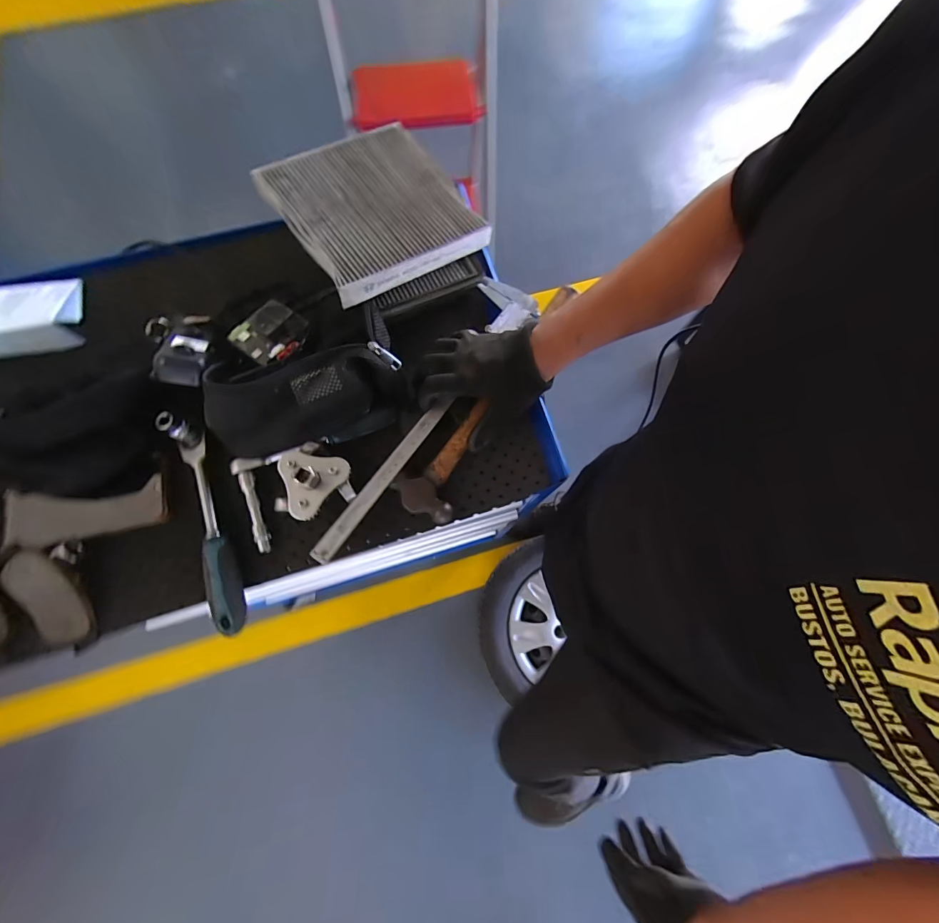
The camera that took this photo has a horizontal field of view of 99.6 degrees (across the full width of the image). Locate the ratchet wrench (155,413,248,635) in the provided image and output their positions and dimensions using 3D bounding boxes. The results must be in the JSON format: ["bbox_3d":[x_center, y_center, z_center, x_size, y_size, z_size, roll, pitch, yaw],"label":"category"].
[{"bbox_3d":[-0.281,0.060,0.415,0.028,0.043,0.236,-21,75,-7],"label":"ratchet wrench"}]

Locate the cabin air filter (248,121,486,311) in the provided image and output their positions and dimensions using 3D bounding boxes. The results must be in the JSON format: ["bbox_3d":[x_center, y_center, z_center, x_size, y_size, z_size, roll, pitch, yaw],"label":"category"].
[{"bbox_3d":[-0.117,-0.312,0.481,0.199,0.033,0.218,-35,77,-11],"label":"cabin air filter"}]

